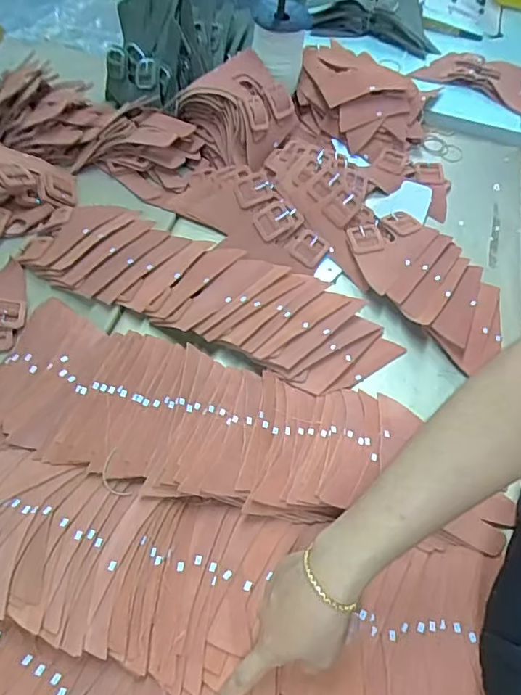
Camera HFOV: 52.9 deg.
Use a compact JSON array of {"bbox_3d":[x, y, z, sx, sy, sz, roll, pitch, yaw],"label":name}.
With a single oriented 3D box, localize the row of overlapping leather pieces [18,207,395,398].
[{"bbox_3d":[-0.069,-0.077,0.702,0.499,0.044,0.164,22,53,13],"label":"row of overlapping leather pieces"}]

